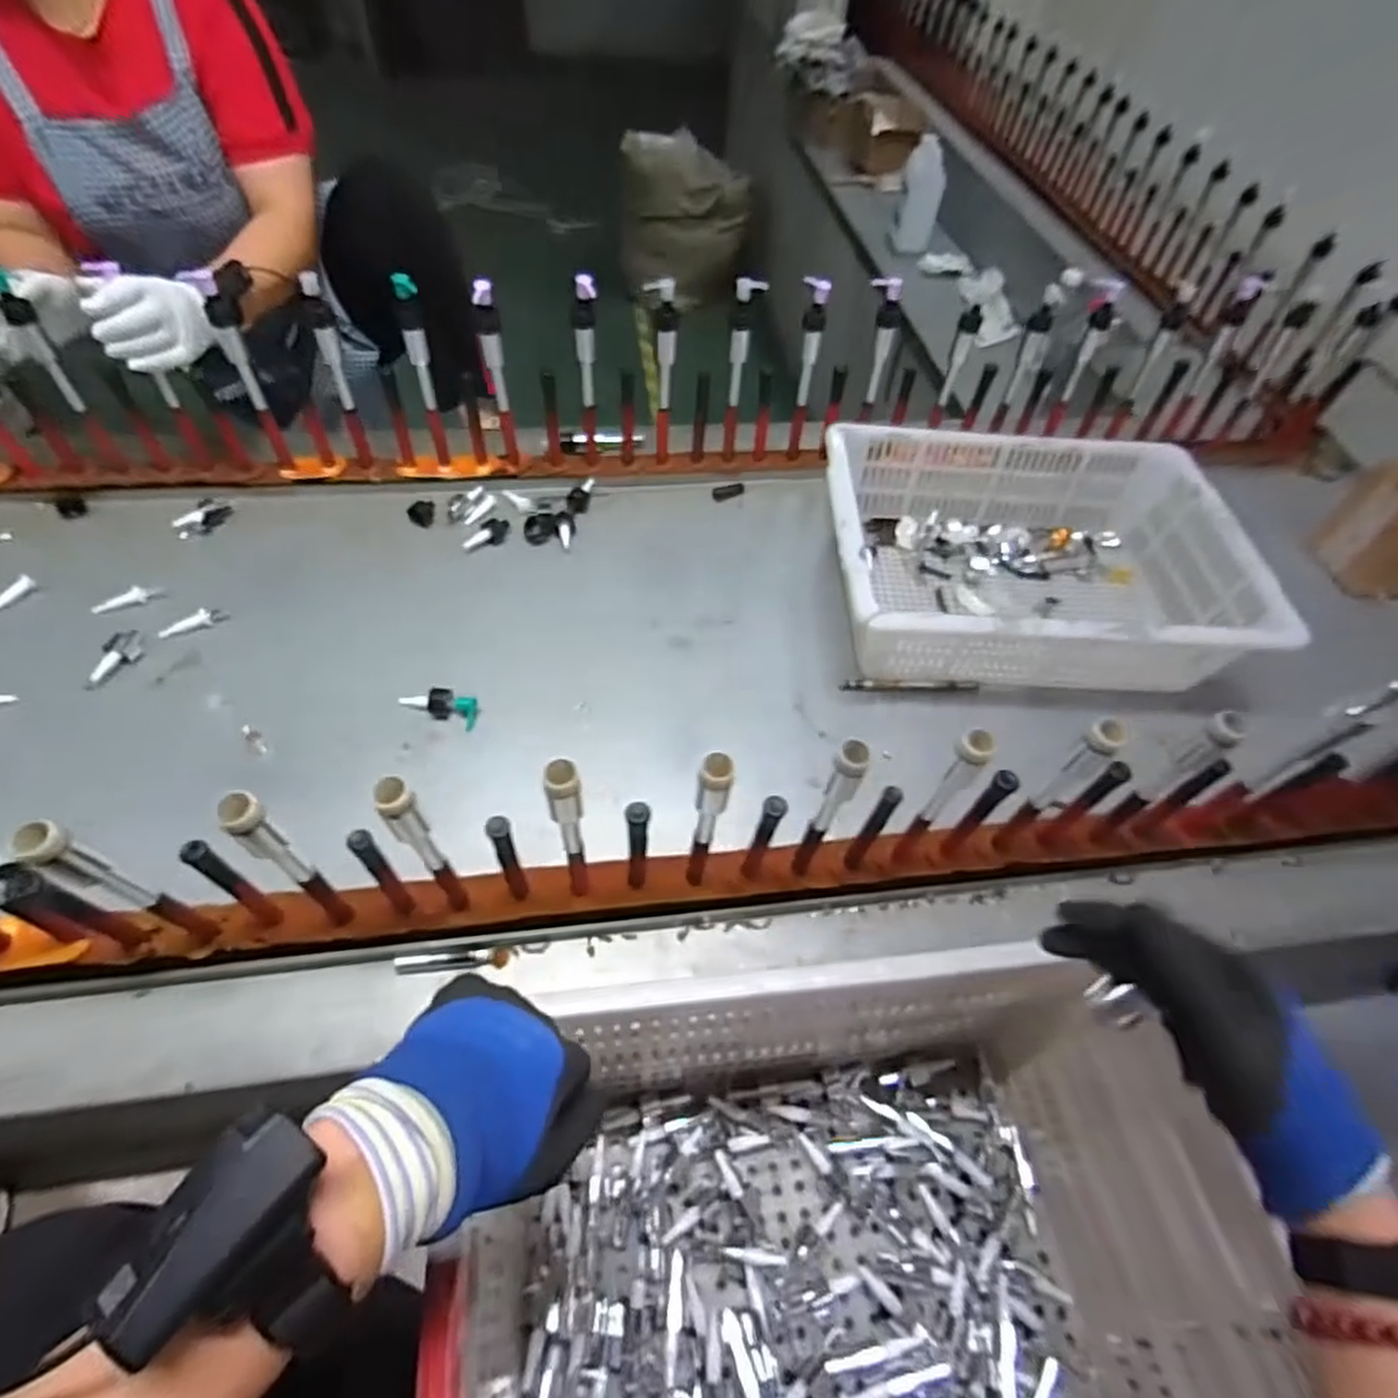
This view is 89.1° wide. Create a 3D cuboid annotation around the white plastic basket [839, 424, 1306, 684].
[{"bbox_3d":[0.409,-0.177,0.922,0.502,0.147,0.371,0,55,-6],"label":"white plastic basket"}]

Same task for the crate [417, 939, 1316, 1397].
[{"bbox_3d":[0.097,0.425,0.545,0.530,0.300,0.363,-2,52,-9],"label":"crate"}]

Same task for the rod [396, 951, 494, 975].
[{"bbox_3d":[-0.229,0.236,0.635,0.081,0.012,0.016,-4,56,-7],"label":"rod"}]

